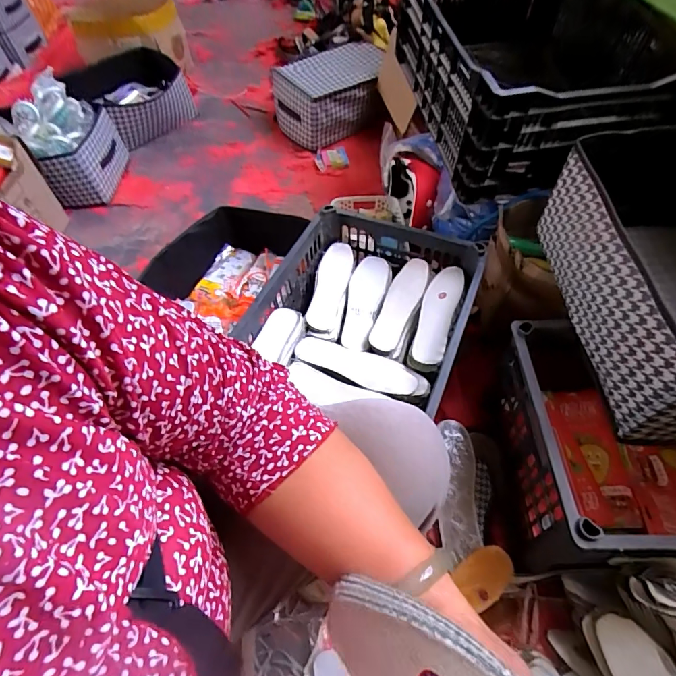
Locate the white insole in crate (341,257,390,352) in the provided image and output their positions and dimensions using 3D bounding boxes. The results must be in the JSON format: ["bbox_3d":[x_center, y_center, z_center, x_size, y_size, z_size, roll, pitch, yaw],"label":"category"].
[{"bbox_3d":[0.050,-0.072,0.838,0.069,0.016,0.227,12,57,12],"label":"white insole in crate"}]

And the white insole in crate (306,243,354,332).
[{"bbox_3d":[-0.016,-0.107,0.856,0.065,0.010,0.212,8,57,10],"label":"white insole in crate"}]

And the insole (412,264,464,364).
[{"bbox_3d":[0.181,-0.048,0.785,0.062,0.018,0.218,14,58,14],"label":"insole"}]

